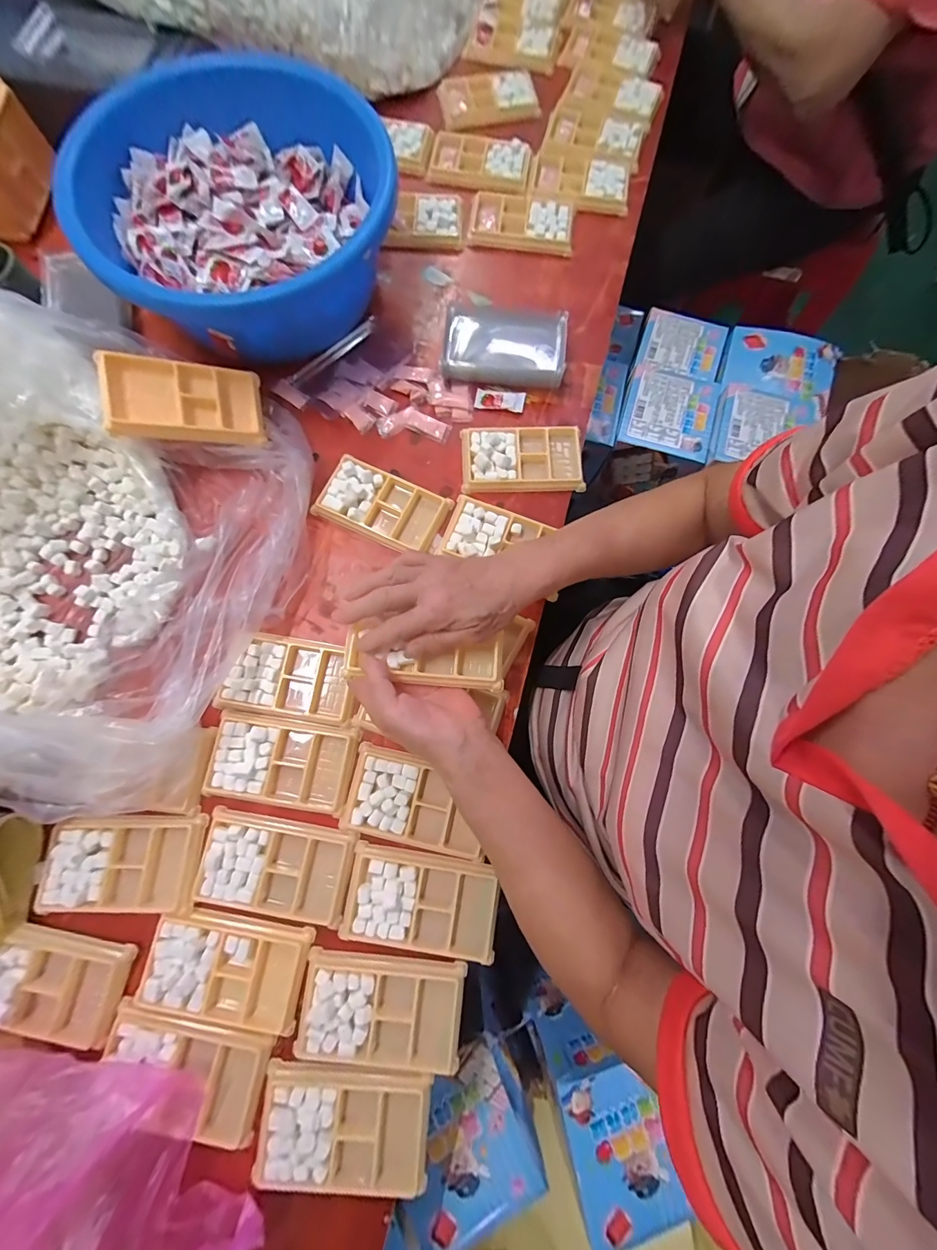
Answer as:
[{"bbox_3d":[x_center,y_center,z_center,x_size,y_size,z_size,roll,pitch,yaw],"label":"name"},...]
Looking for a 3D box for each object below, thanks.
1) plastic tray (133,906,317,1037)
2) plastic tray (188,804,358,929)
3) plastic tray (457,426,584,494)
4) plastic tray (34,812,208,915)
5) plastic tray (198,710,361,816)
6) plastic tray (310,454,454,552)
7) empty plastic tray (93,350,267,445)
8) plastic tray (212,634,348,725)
[{"bbox_3d":[-0.211,0.297,0.351,0.134,0.024,0.081,12,78,1],"label":"plastic tray"},{"bbox_3d":[-0.177,0.221,0.365,0.133,0.017,0.078,11,78,1],"label":"plastic tray"},{"bbox_3d":[0.064,-0.190,0.451,0.139,0.015,0.077,-2,79,-2],"label":"plastic tray"},{"bbox_3d":[-0.314,0.216,0.362,0.133,0.016,0.075,0,78,-1],"label":"plastic tray"},{"bbox_3d":[-0.179,0.131,0.384,0.133,0.019,0.081,9,78,1],"label":"plastic tray"},{"bbox_3d":[-0.095,-0.133,0.435,0.132,0.020,0.078,26,79,4],"label":"plastic tray"},{"bbox_3d":[-0.290,-0.231,0.408,0.138,0.016,0.076,-7,89,-24],"label":"empty plastic tray"},{"bbox_3d":[-0.179,0.053,0.402,0.124,0.016,0.078,9,78,1],"label":"plastic tray"}]

